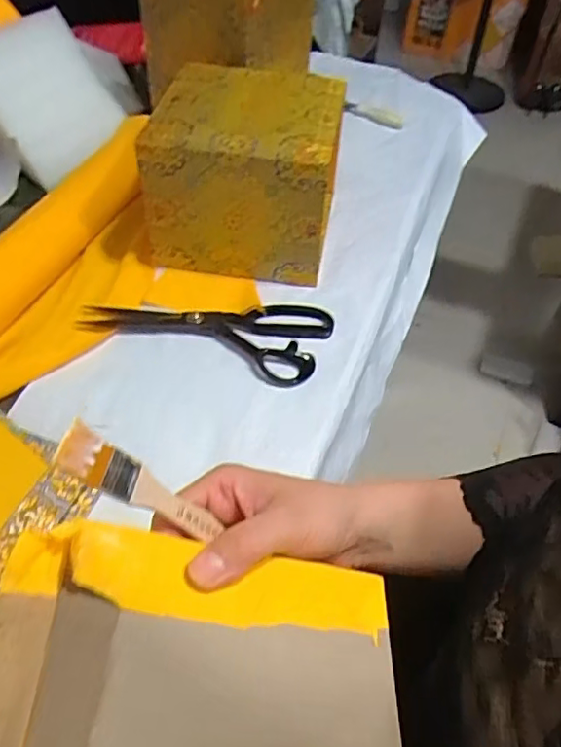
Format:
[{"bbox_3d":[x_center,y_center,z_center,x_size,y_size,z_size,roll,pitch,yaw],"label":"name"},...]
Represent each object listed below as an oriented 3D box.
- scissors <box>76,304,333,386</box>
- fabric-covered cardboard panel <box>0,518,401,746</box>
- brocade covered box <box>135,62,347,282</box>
[{"bbox_3d":[-0.076,-0.047,0.577,0.241,0.012,0.097,10,49,6],"label":"scissors"},{"bbox_3d":[-0.028,0.151,0.246,0.185,0.013,0.157,18,47,-21],"label":"fabric-covered cardboard panel"},{"bbox_3d":[-0.032,-0.217,0.634,0.179,0.149,0.174,10,49,6],"label":"brocade covered box"}]

